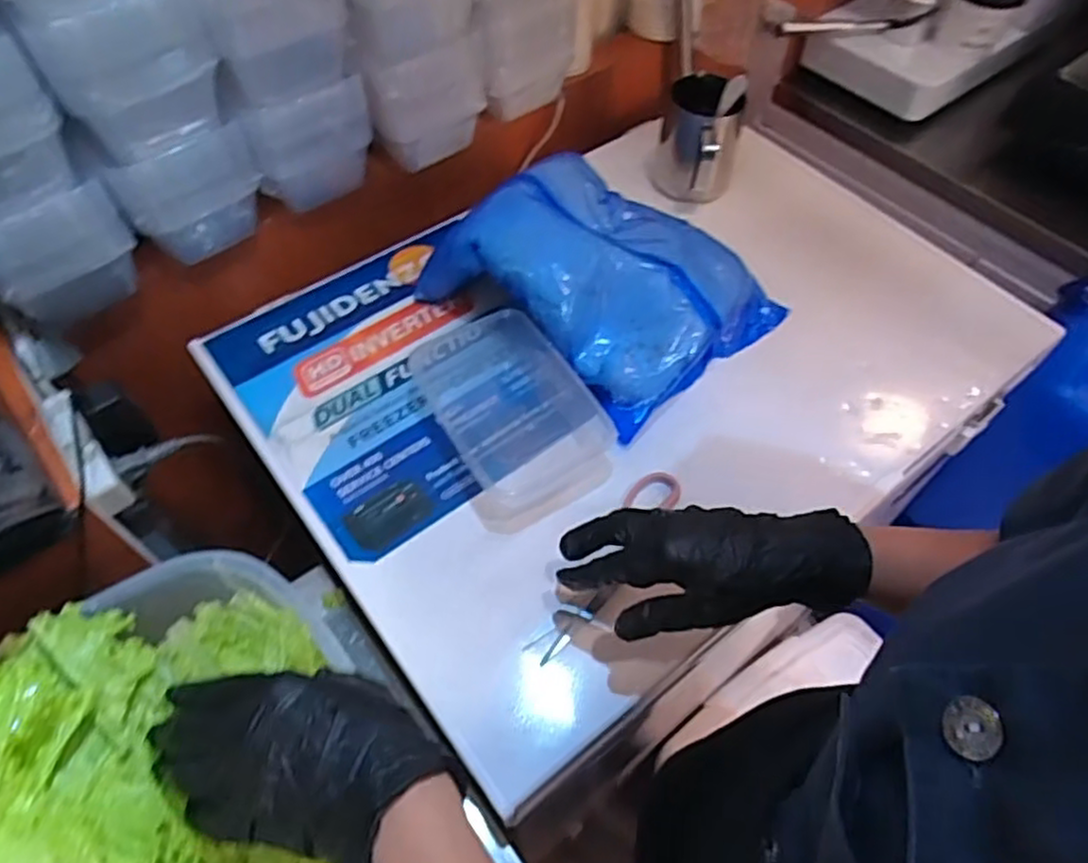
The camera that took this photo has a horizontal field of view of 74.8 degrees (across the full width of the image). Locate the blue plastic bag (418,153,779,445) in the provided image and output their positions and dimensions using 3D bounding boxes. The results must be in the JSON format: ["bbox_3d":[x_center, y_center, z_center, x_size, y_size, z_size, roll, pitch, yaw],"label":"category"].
[{"bbox_3d":[0.060,-0.154,0.682,0.273,0.108,0.233,38,63,22],"label":"blue plastic bag"}]

